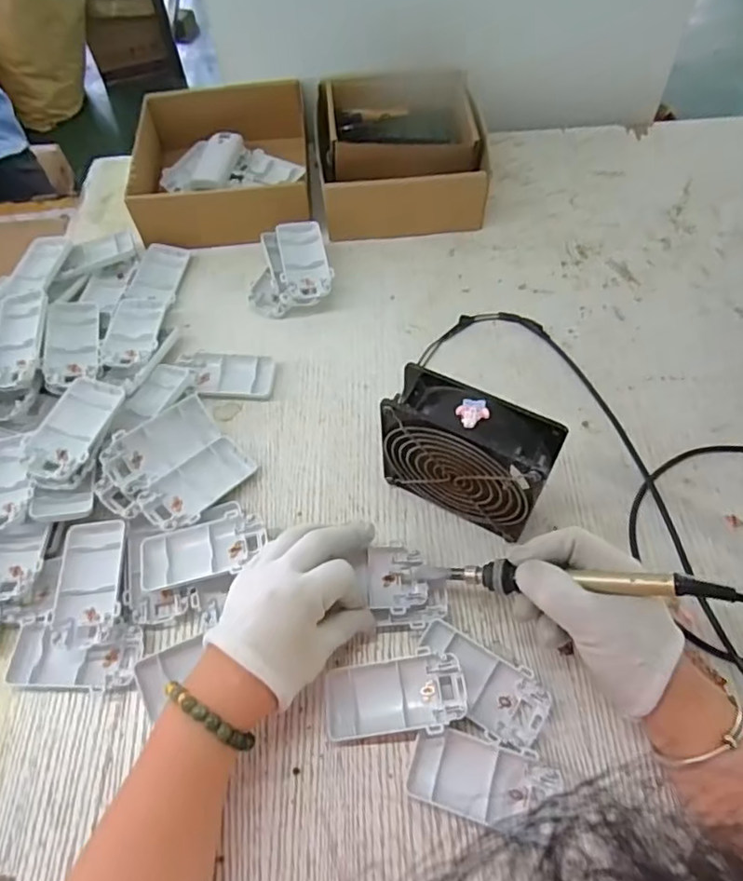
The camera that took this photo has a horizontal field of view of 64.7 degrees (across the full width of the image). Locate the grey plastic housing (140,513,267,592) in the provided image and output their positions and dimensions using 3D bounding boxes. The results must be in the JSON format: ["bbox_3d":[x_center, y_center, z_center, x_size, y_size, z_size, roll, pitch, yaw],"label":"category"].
[{"bbox_3d":[-0.130,0.085,0.454,0.094,0.012,0.042,-15,61,-5],"label":"grey plastic housing"}]

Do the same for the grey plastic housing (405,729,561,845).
[{"bbox_3d":[0.072,0.219,0.379,0.091,0.013,0.046,15,63,12],"label":"grey plastic housing"}]

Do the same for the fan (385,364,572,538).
[{"bbox_3d":[0.069,0.014,0.438,0.120,0.124,0.048,25,65,17],"label":"fan"}]

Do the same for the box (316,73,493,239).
[{"bbox_3d":[0.031,-0.334,0.668,0.178,0.073,0.216,-5,60,1],"label":"box"}]

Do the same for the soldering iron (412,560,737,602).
[{"bbox_3d":[0.120,0.092,0.384,0.199,0.020,0.019,-3,58,26],"label":"soldering iron"}]

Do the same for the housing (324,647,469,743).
[{"bbox_3d":[0.015,0.174,0.399,0.095,0.015,0.047,-10,70,7],"label":"housing"}]

